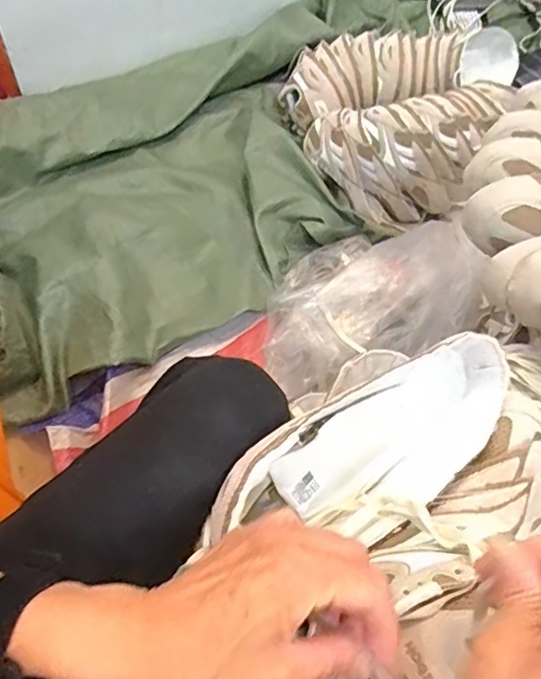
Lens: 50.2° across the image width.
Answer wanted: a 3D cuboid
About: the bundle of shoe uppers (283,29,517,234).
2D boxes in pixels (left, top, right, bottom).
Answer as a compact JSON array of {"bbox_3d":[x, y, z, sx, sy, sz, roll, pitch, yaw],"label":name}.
[{"bbox_3d":[0.238,-0.417,1.100,0.346,0.135,0.376,2,60,-3],"label":"bundle of shoe uppers"}]

